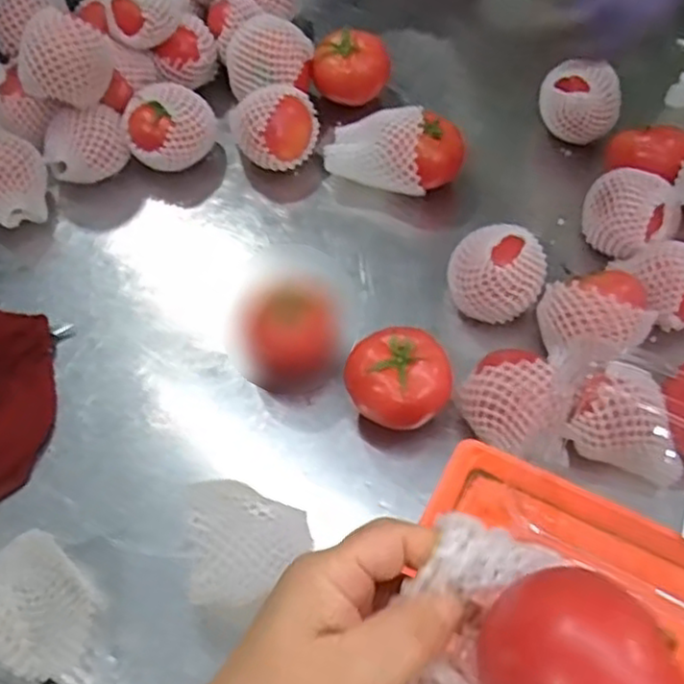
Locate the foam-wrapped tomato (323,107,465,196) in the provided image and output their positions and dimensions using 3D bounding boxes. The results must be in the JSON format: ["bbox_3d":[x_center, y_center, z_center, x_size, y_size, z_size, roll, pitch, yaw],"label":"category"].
[{"bbox_3d":[0.054,-0.187,0.732,0.137,0.077,0.065,0,58,3],"label":"foam-wrapped tomato"}]

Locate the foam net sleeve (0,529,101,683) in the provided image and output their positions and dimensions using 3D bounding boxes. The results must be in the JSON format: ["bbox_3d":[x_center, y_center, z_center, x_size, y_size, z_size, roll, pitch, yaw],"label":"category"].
[{"bbox_3d":[-0.219,0.187,0.510,0.098,0.066,0.080,30,64,19],"label":"foam net sleeve"}]

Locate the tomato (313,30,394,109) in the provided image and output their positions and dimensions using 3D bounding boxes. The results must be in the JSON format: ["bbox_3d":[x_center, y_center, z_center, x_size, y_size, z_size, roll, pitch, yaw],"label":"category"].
[{"bbox_3d":[0.012,-0.308,0.809,0.083,0.067,0.079,3,58,4],"label":"tomato"}]

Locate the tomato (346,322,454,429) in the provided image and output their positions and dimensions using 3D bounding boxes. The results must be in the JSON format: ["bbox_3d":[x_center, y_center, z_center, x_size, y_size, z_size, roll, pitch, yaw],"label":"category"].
[{"bbox_3d":[0.046,0.035,0.599,0.081,0.071,0.075,-2,59,4],"label":"tomato"}]

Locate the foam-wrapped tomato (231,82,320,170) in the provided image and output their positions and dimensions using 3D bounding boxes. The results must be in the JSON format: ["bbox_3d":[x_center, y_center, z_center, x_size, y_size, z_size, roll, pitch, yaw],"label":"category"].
[{"bbox_3d":[-0.067,-0.224,0.759,0.085,0.077,0.070,-22,60,-11],"label":"foam-wrapped tomato"}]

